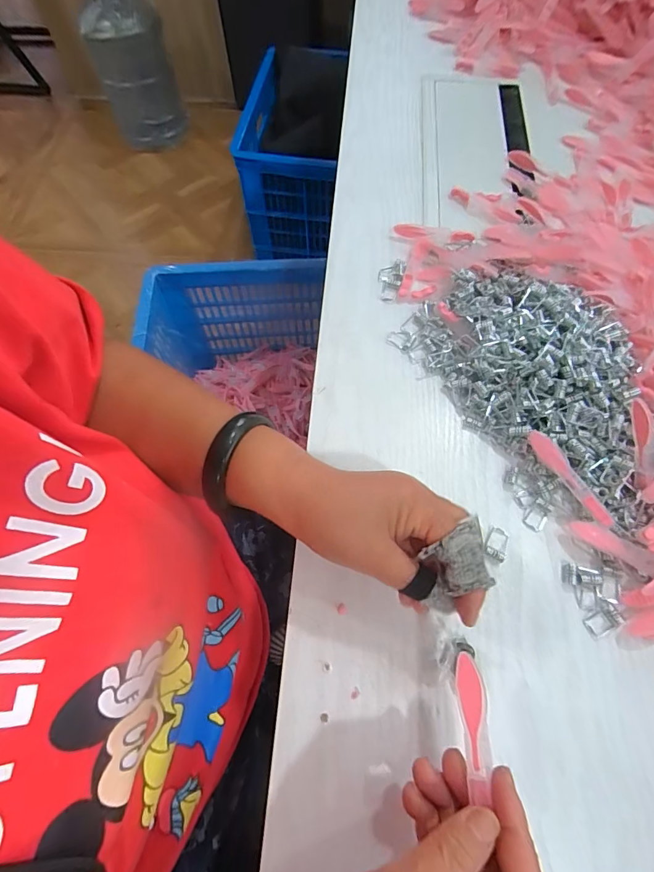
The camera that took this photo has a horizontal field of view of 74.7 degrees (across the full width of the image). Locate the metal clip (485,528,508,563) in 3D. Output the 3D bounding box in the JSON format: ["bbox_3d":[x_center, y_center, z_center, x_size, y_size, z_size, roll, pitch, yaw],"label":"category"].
[{"bbox_3d":[0.120,0.076,0.300,0.014,0.006,0.024,27,69,12],"label":"metal clip"}]

